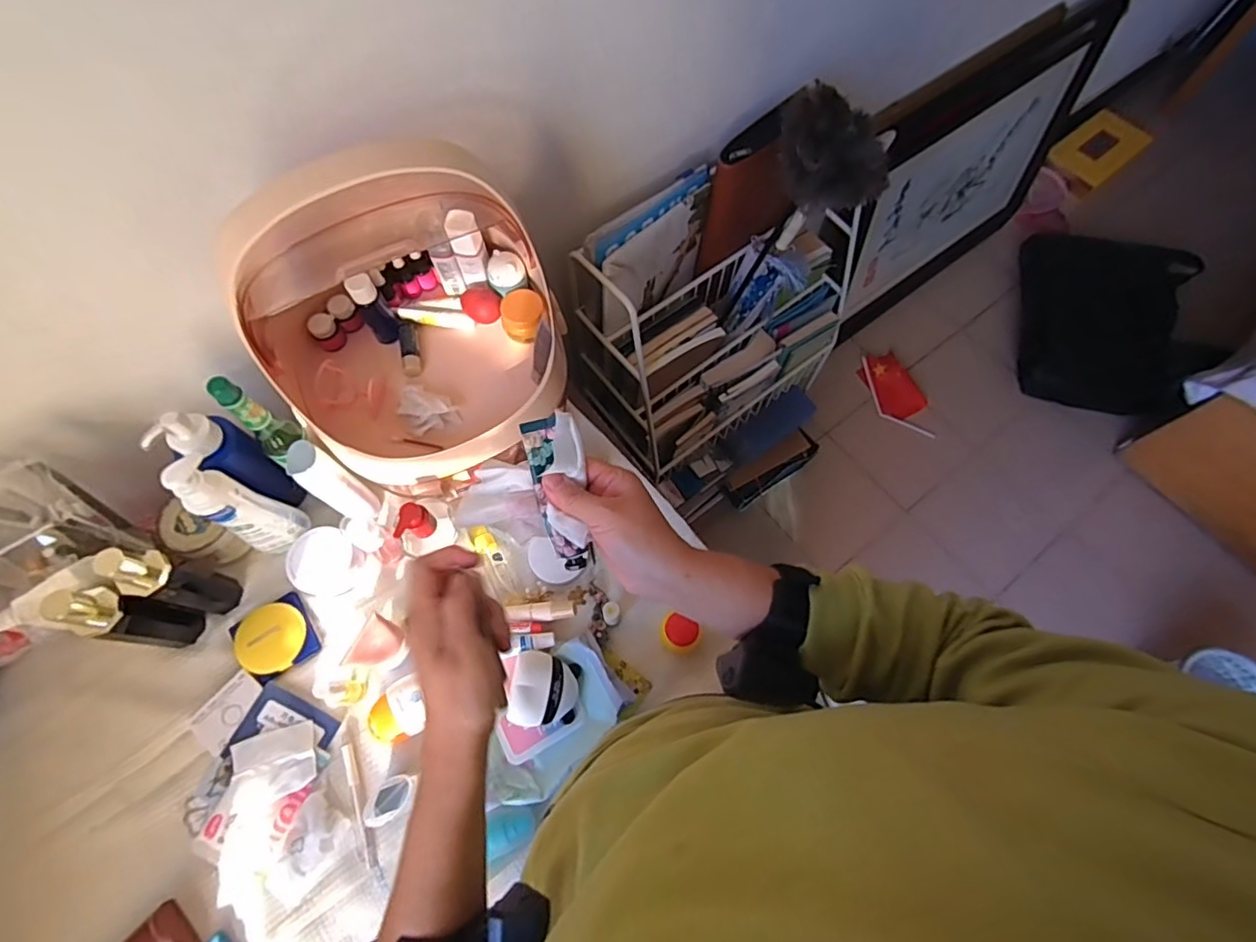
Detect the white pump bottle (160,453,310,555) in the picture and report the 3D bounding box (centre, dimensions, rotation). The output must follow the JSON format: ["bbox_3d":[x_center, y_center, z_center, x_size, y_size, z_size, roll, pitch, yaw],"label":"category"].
[{"bbox_3d":[-0.418,0.041,0.636,0.041,0.179,0.056,24,69,9],"label":"white pump bottle"}]

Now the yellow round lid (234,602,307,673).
[{"bbox_3d":[-0.415,0.194,0.679,0.074,0.024,0.075,0,67,-1],"label":"yellow round lid"}]

